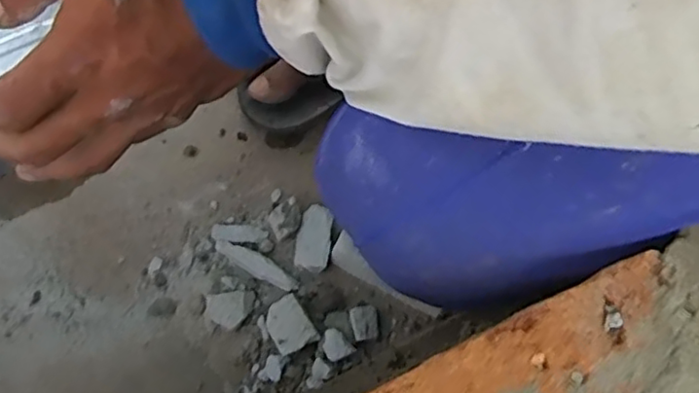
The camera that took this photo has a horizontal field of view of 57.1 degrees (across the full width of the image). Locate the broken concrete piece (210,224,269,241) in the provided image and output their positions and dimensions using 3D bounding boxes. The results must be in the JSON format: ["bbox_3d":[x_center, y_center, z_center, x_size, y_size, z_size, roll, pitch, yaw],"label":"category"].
[{"bbox_3d":[-0.090,0.030,0.524,0.045,0.005,0.015,0,72,0],"label":"broken concrete piece"}]

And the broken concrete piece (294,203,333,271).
[{"bbox_3d":[-0.028,0.033,0.521,0.026,0.013,0.052,9,72,3],"label":"broken concrete piece"}]

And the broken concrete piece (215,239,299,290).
[{"bbox_3d":[-0.074,0.053,0.506,0.072,0.009,0.018,33,75,10],"label":"broken concrete piece"}]

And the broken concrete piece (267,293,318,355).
[{"bbox_3d":[-0.047,0.097,0.486,0.031,0.009,0.040,-32,74,-10],"label":"broken concrete piece"}]

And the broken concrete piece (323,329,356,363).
[{"bbox_3d":[-0.011,0.111,0.481,0.020,0.007,0.025,-41,76,-12],"label":"broken concrete piece"}]

